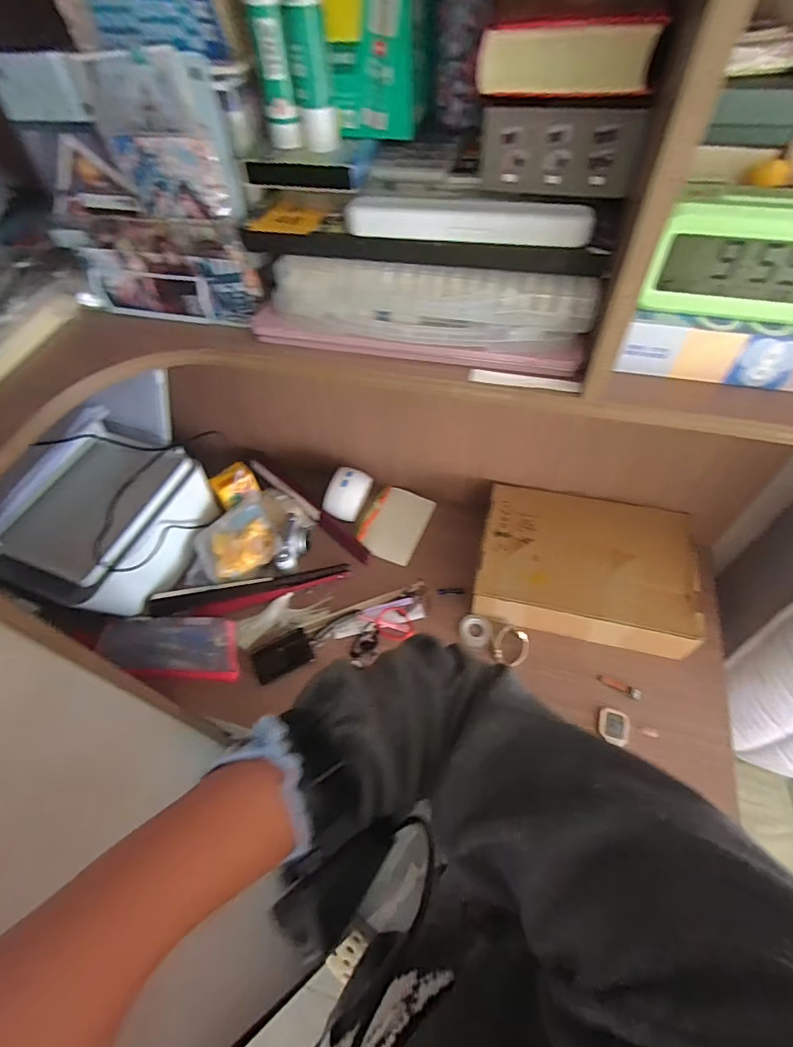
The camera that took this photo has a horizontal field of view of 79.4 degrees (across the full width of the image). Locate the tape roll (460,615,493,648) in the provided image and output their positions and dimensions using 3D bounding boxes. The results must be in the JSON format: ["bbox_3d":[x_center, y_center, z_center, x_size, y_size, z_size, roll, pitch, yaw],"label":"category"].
[{"bbox_3d":[0.125,0.171,0.758,0.052,0.015,0.054,-2,55,2],"label":"tape roll"}]

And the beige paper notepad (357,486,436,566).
[{"bbox_3d":[-0.004,-0.002,0.888,0.111,0.014,0.157,19,58,16],"label":"beige paper notepad"}]

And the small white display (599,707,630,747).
[{"bbox_3d":[0.304,0.283,0.669,0.041,0.014,0.043,18,58,15],"label":"small white display"}]

